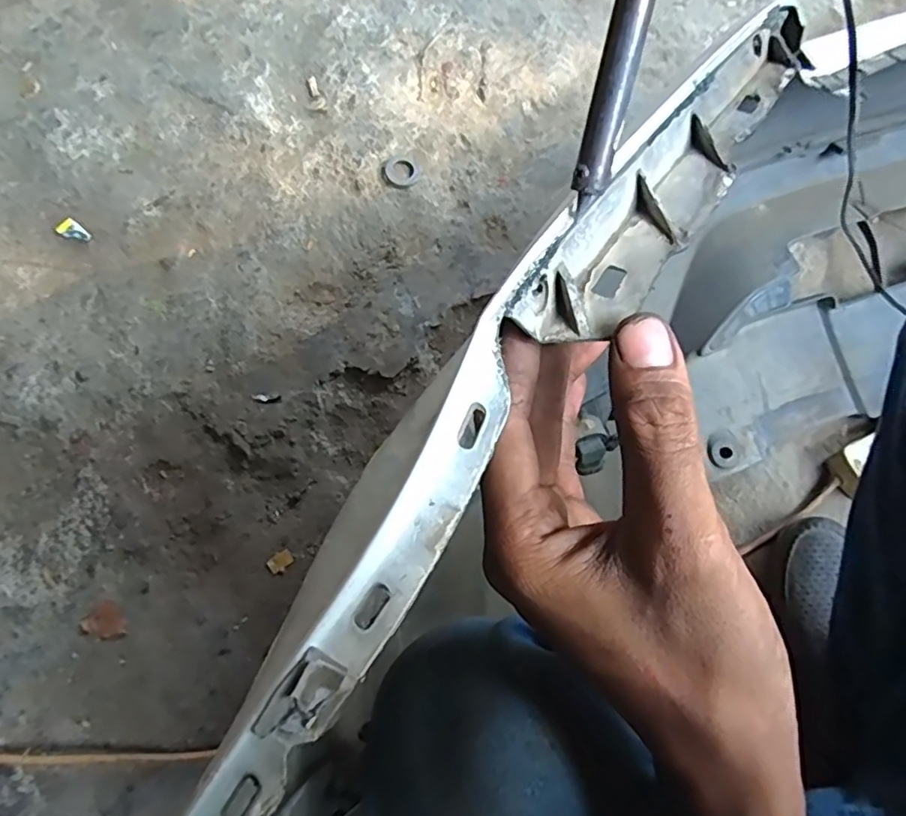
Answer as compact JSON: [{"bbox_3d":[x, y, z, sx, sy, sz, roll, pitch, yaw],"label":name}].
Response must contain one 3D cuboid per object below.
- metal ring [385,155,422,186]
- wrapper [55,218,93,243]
[{"bbox_3d":[-0.065,-0.305,0.757,0.045,0.004,0.041,0,76,0],"label":"metal ring"},{"bbox_3d":[-0.492,-0.228,0.766,0.052,0.004,0.026,37,79,9],"label":"wrapper"}]

